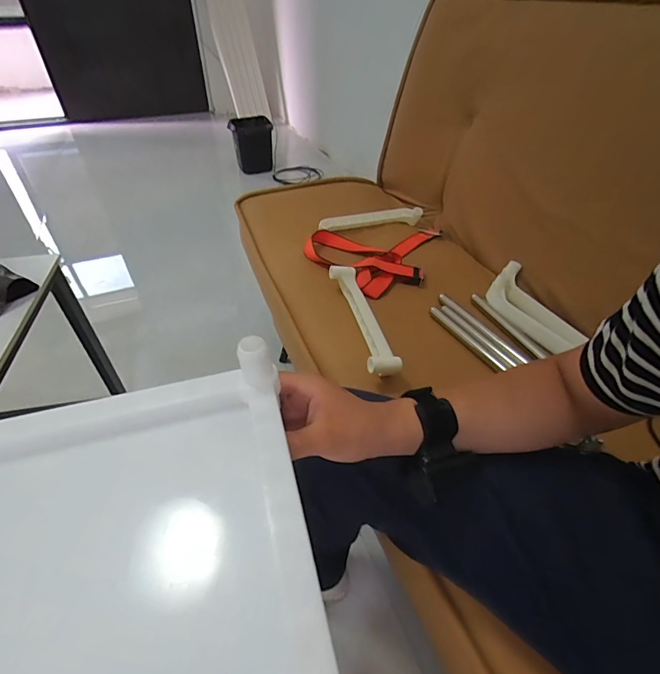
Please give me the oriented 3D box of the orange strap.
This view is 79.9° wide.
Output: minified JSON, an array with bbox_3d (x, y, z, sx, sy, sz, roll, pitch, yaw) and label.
[{"bbox_3d":[0.139,-0.216,0.964,0.350,0.044,0.272,-25,48,-26],"label":"orange strap"}]

